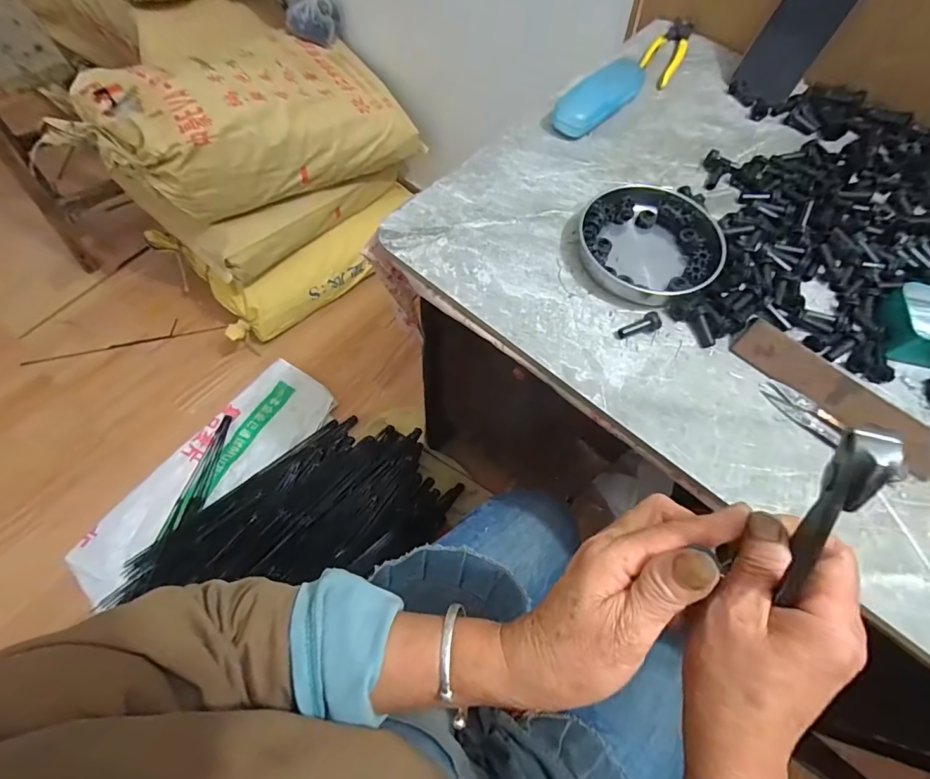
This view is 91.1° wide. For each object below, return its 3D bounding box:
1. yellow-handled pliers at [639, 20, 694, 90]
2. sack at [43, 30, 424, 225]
[{"bbox_3d":[0.280,-0.465,0.622,0.044,0.017,0.160,28,66,10],"label":"yellow-handled pliers"},{"bbox_3d":[-0.461,-0.583,1.010,0.674,0.237,0.318,-31,69,-33],"label":"sack"}]

